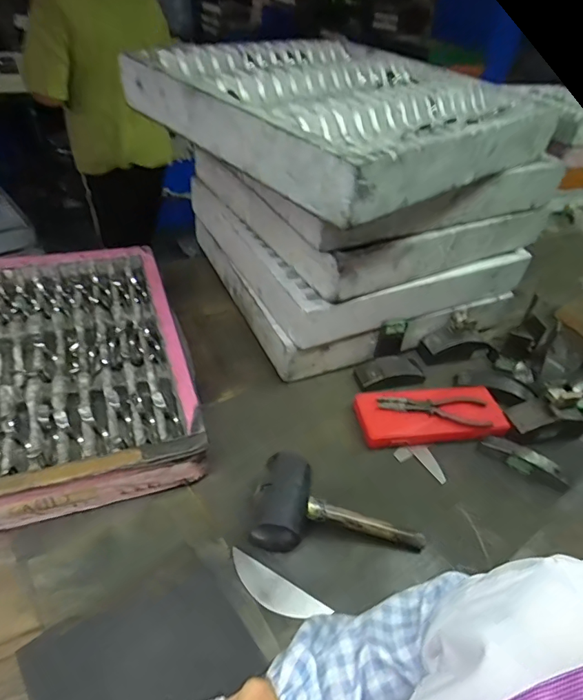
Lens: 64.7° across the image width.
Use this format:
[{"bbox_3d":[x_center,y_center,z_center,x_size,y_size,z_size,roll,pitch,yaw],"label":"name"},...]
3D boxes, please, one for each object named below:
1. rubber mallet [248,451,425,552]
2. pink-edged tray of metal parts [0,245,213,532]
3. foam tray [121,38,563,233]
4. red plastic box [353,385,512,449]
[{"bbox_3d":[0.062,0.230,0.631,0.228,0.060,0.112,19,40,-7],"label":"rubber mallet"},{"bbox_3d":[-0.458,0.022,0.730,0.546,0.067,0.566,-11,44,-20],"label":"pink-edged tray of metal parts"},{"bbox_3d":[0.081,-0.402,0.769,0.496,0.096,0.530,-27,51,-33],"label":"foam tray"},{"bbox_3d":[0.243,0.108,0.796,0.260,0.030,0.102,-2,42,-11],"label":"red plastic box"}]

